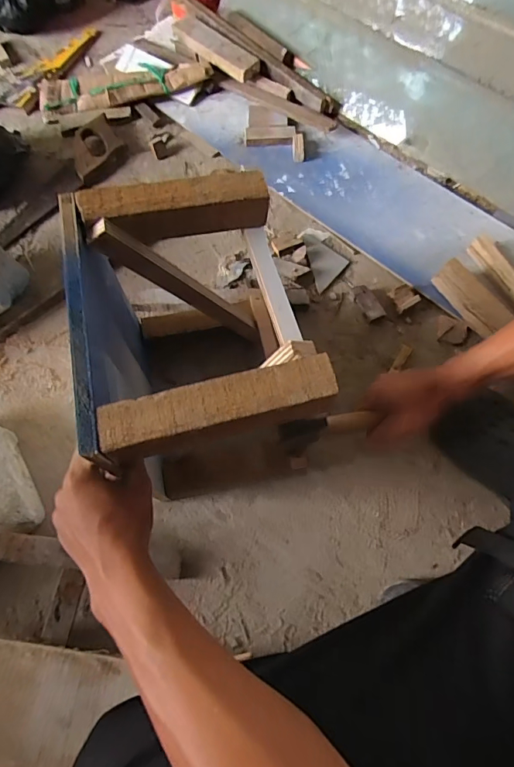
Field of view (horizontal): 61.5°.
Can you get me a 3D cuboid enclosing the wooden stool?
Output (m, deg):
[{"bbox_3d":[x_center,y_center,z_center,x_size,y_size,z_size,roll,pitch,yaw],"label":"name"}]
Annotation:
[{"bbox_3d":[-0.066,-0.045,0.511,0.209,0.251,0.270,-14,69,-4],"label":"wooden stool"}]

